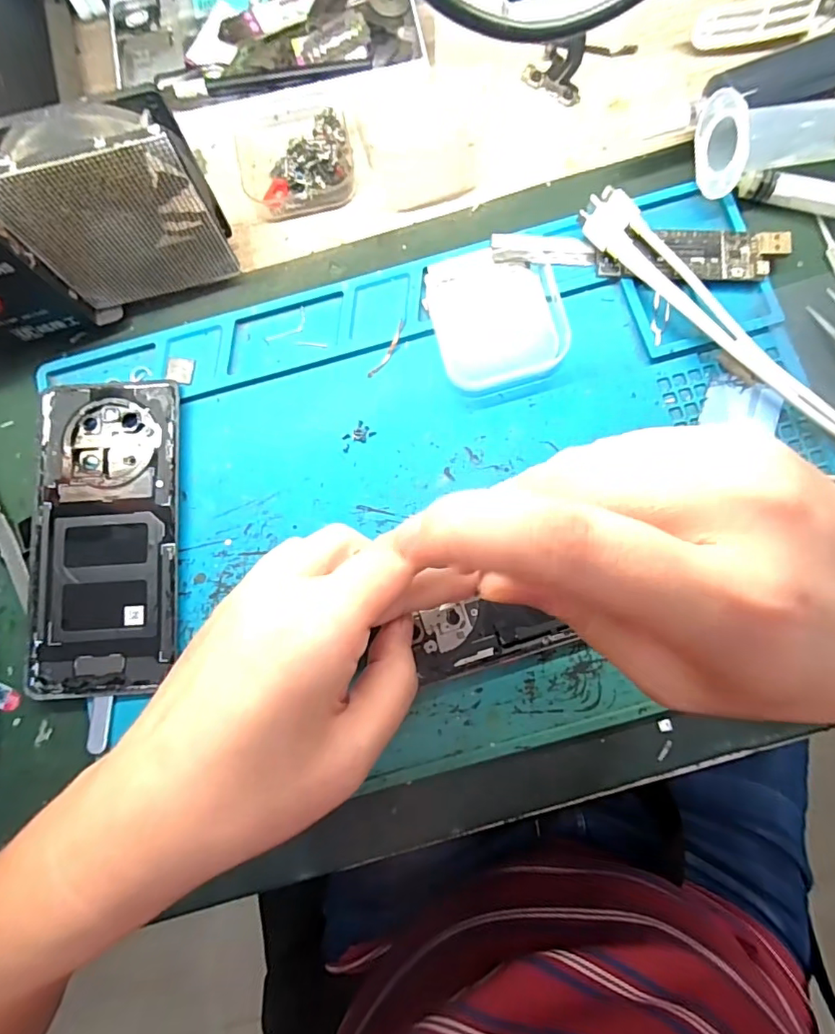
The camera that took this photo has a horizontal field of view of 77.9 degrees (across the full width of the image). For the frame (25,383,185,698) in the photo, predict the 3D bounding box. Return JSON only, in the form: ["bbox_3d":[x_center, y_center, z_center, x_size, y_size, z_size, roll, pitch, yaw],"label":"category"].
[{"bbox_3d":[-0.154,0.008,0.257,0.069,0.009,0.154,-3,81,3],"label":"frame"}]

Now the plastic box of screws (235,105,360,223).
[{"bbox_3d":[-0.068,-0.201,0.285,0.063,0.015,0.059,-9,80,2],"label":"plastic box of screws"}]

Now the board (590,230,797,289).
[{"bbox_3d":[0.139,-0.132,0.263,0.093,0.009,0.030,-2,81,3],"label":"board"}]

